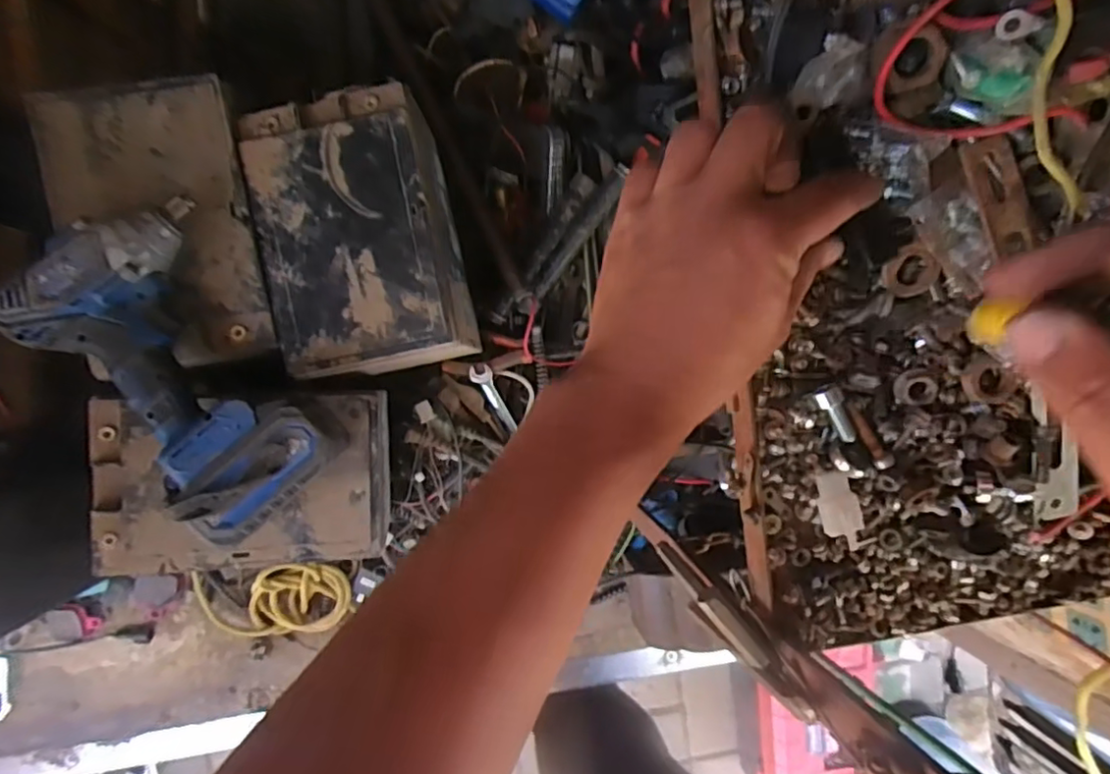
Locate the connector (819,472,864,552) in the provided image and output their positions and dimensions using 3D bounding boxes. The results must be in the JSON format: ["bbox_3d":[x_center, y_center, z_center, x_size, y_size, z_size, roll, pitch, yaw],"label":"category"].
[{"bbox_3d":[0.136,0.059,0.290,0.016,0.010,0.035,-8,93,-5],"label":"connector"}]

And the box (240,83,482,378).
[{"bbox_3d":[-0.166,-0.123,0.527,0.158,0.079,0.235,-12,93,-5],"label":"box"}]

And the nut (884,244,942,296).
[{"bbox_3d":[0.163,-0.052,0.278,0.023,0.006,0.024,6,111,15],"label":"nut"}]

